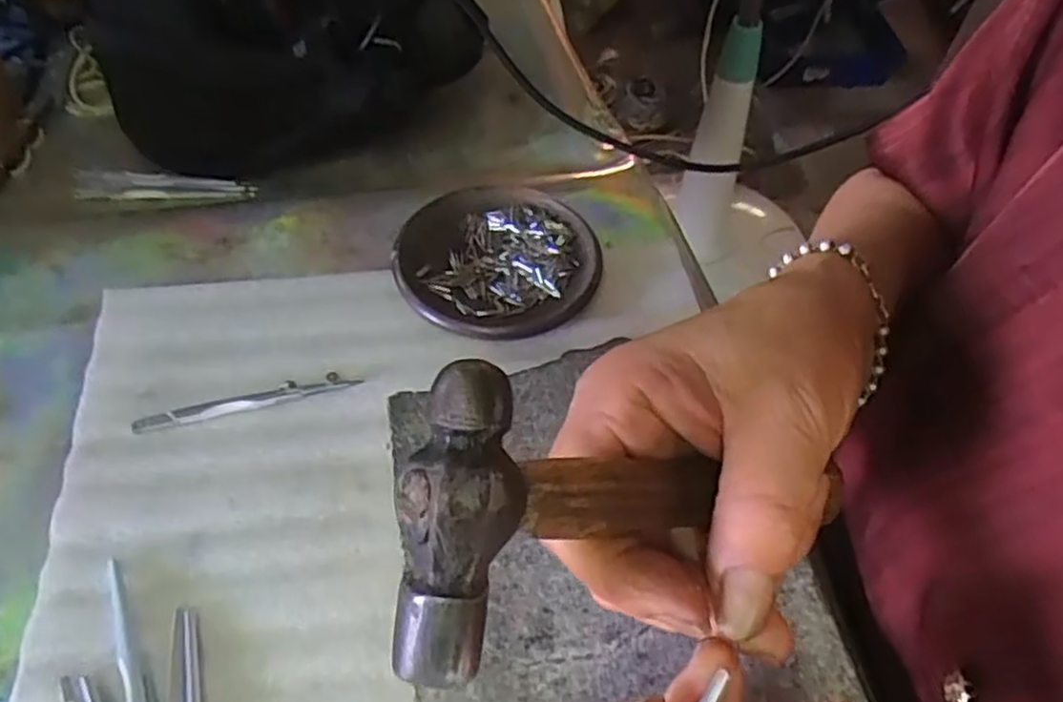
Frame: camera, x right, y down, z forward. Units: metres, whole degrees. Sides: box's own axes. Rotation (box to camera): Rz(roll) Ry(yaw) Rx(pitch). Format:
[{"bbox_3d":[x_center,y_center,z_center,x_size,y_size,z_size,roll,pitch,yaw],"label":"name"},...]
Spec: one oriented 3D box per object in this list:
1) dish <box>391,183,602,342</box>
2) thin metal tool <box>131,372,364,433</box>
[{"bbox_3d":[-0.018,-0.054,0.430,0.115,0.016,0.115,0,53,0],"label":"dish"},{"bbox_3d":[-0.140,0.024,0.372,0.106,0.004,0.010,-13,54,-10],"label":"thin metal tool"}]

